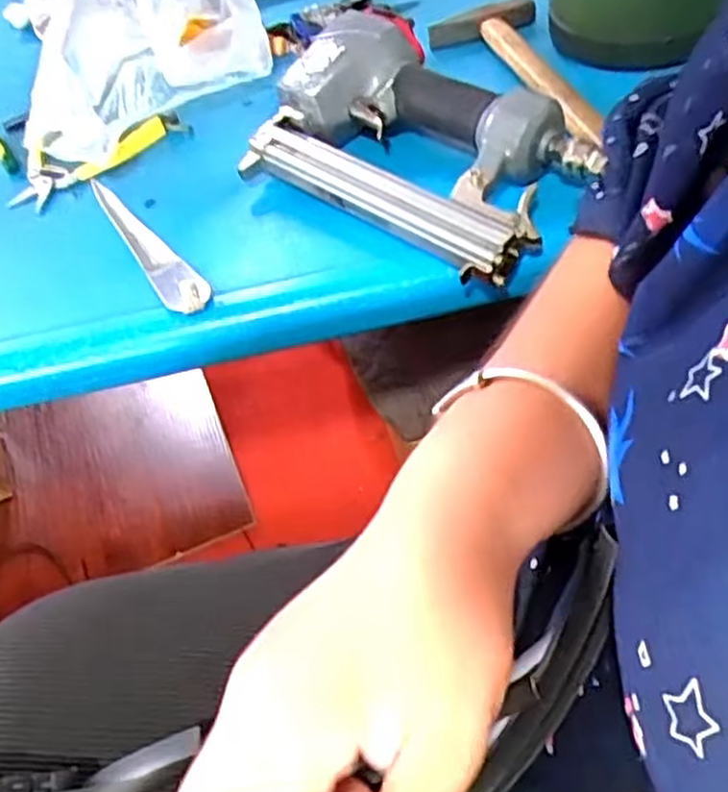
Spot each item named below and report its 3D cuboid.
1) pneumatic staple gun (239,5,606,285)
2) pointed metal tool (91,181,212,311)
[{"bbox_3d":[0.036,-0.172,0.513,0.234,0.076,0.152,32,59,29],"label":"pneumatic staple gun"},{"bbox_3d":[-0.151,-0.110,0.522,0.029,0.012,0.172,-28,52,-17],"label":"pointed metal tool"}]

